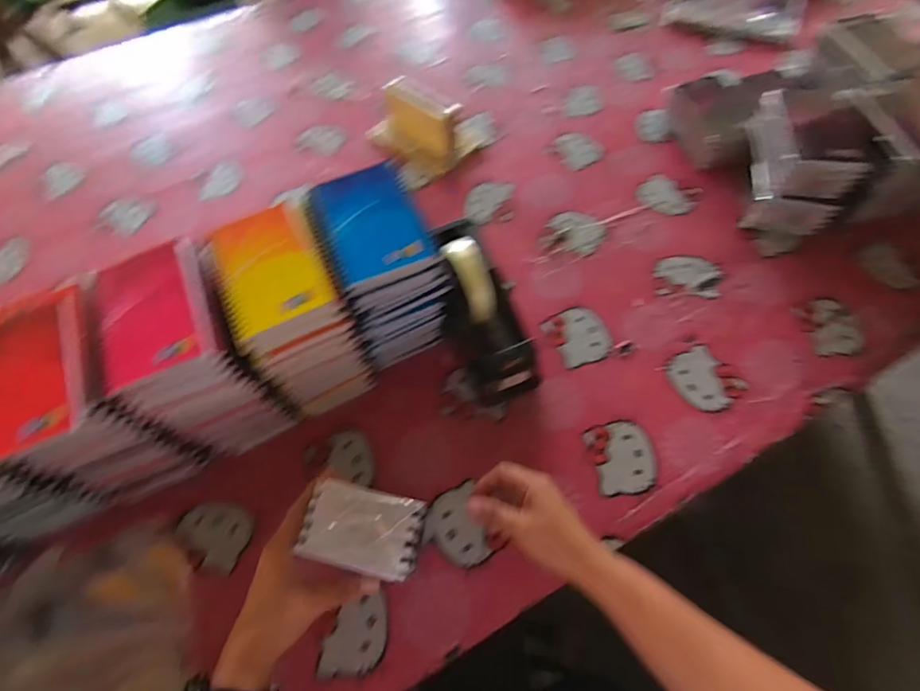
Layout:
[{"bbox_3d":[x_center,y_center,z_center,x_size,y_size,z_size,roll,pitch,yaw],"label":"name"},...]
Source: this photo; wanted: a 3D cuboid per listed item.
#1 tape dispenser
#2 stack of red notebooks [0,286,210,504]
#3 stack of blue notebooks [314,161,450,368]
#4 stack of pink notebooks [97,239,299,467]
[{"bbox_3d":[0.017,-0.042,0.525,0.075,0.132,0.194,-21,62,-8],"label":"tape dispenser"},{"bbox_3d":[-0.349,0.058,0.458,0.098,0.183,0.142,-26,63,-11],"label":"stack of red notebooks"},{"bbox_3d":[-0.083,-0.075,0.518,0.105,0.185,0.132,-27,64,-12],"label":"stack of blue notebooks"},{"bbox_3d":[-0.261,0.013,0.479,0.102,0.180,0.135,-25,63,-10],"label":"stack of pink notebooks"}]

